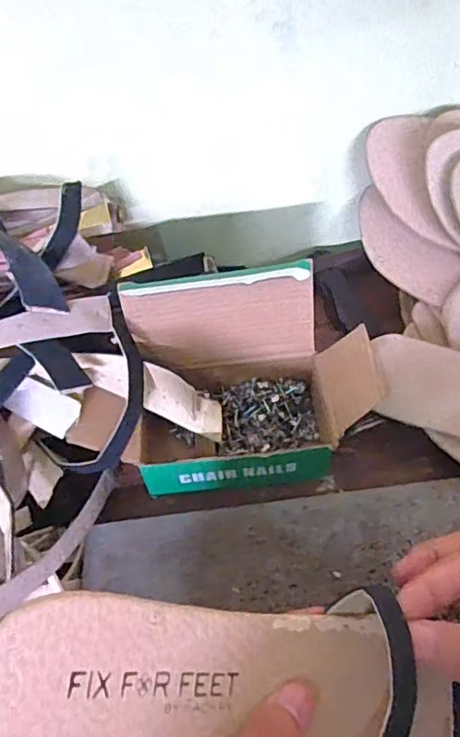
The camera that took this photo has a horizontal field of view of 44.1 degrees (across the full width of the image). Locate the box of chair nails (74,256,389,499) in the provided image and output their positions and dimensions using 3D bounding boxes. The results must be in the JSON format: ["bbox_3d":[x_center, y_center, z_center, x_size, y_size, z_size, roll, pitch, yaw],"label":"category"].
[{"bbox_3d":[0.005,0.006,0.351,0.170,0.093,0.102,-7,56,0],"label":"box of chair nails"}]

